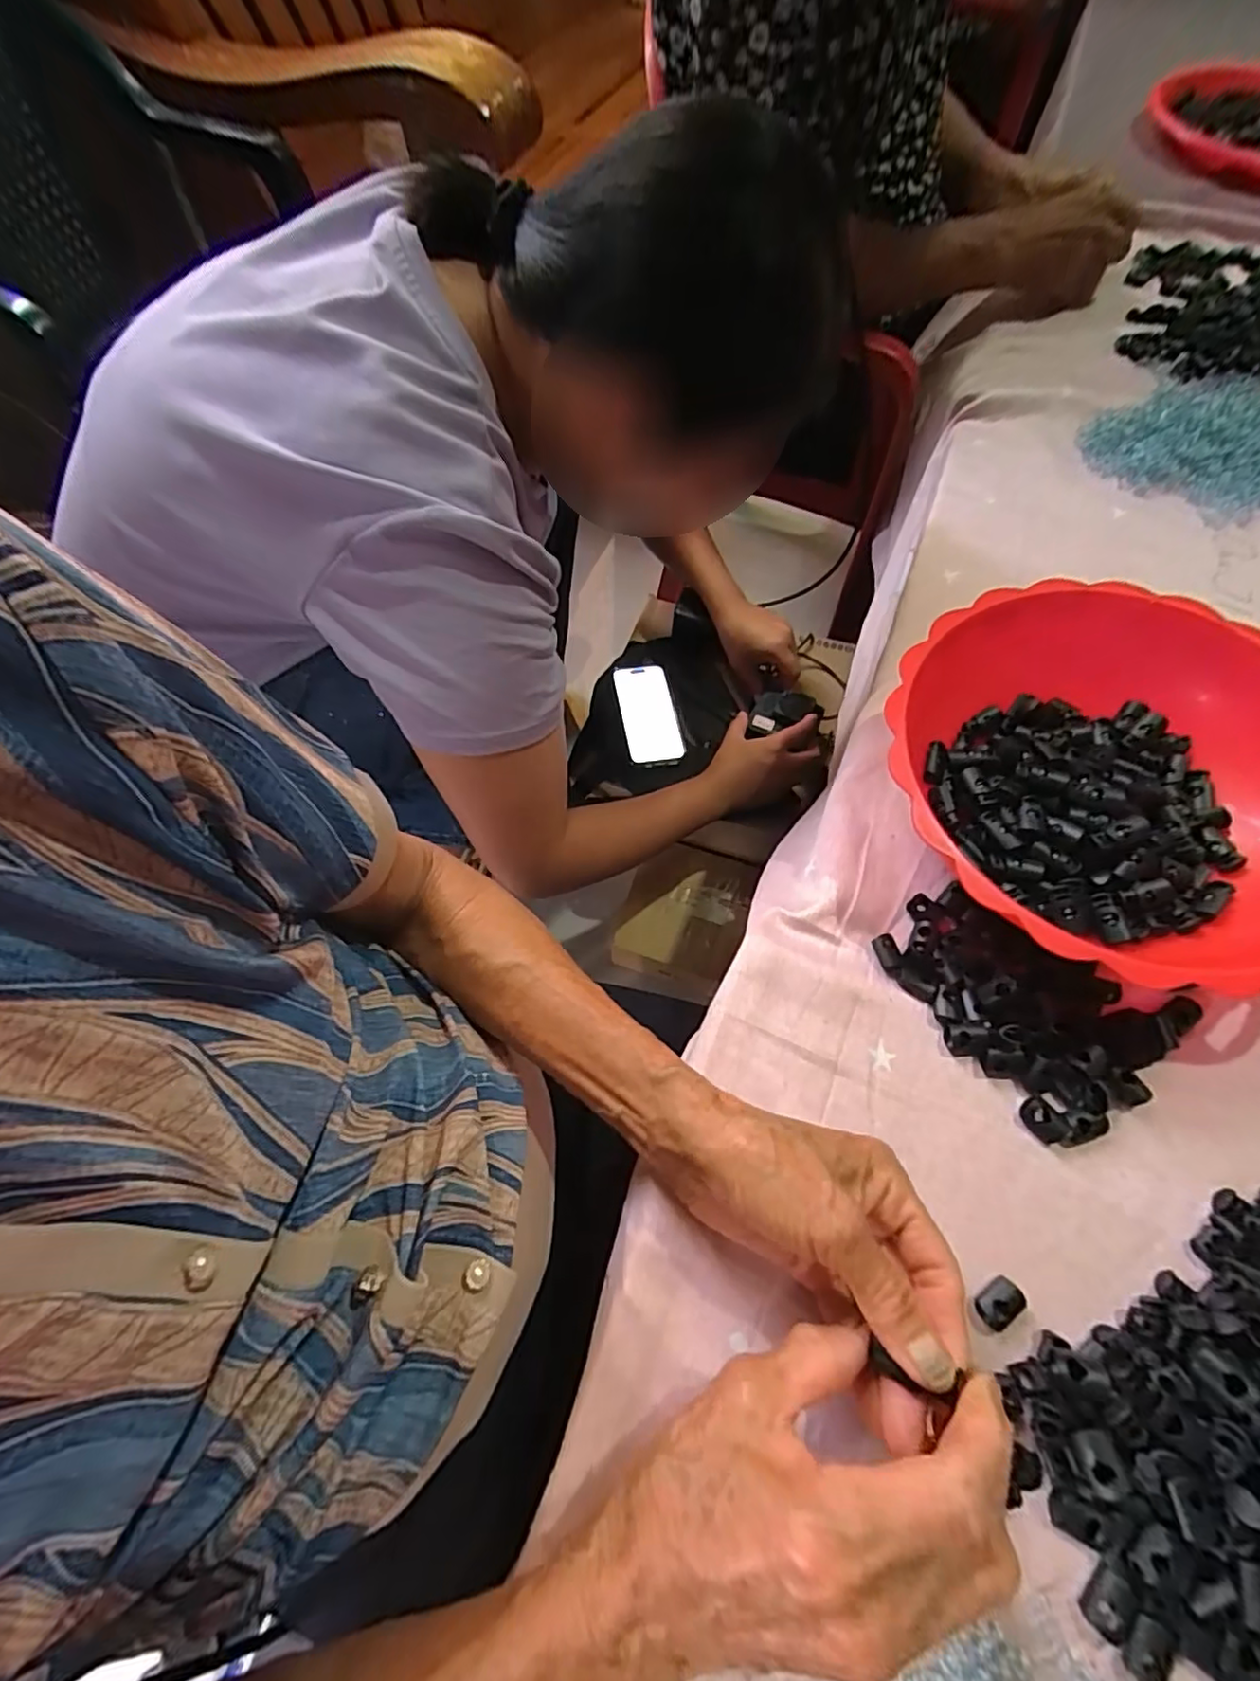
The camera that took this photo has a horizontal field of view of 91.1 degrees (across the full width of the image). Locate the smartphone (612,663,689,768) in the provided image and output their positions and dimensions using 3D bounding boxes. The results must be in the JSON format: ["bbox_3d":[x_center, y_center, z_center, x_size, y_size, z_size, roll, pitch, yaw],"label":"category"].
[{"bbox_3d":[0.022,-0.160,0.778,0.071,0.015,0.147,-10,66,-4],"label":"smartphone"}]

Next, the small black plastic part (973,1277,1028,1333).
[{"bbox_3d":[0.168,0.210,0.279,0.021,0.006,0.016,-37,70,-16],"label":"small black plastic part"}]

